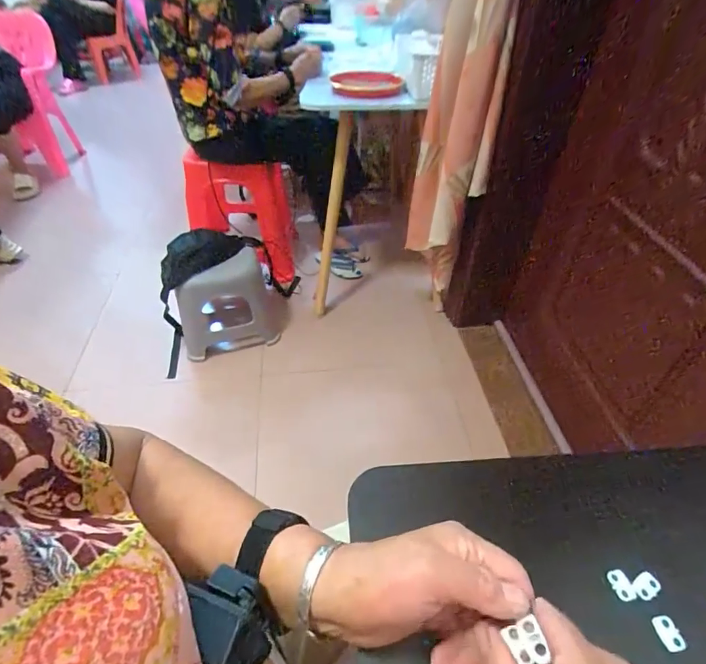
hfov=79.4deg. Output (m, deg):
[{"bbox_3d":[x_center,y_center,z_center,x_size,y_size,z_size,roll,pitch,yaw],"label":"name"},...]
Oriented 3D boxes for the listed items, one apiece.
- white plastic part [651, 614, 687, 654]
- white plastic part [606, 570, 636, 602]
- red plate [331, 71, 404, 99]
[{"bbox_3d":[0.206,0.196,0.276,0.014,0.004,0.019,-6,45,-7],"label":"white plastic part"},{"bbox_3d":[0.188,0.176,0.296,0.012,0.004,0.019,-14,46,-15],"label":"white plastic part"},{"bbox_3d":[0.037,-0.692,1.181,0.196,0.040,0.184,0,44,0],"label":"red plate"}]

